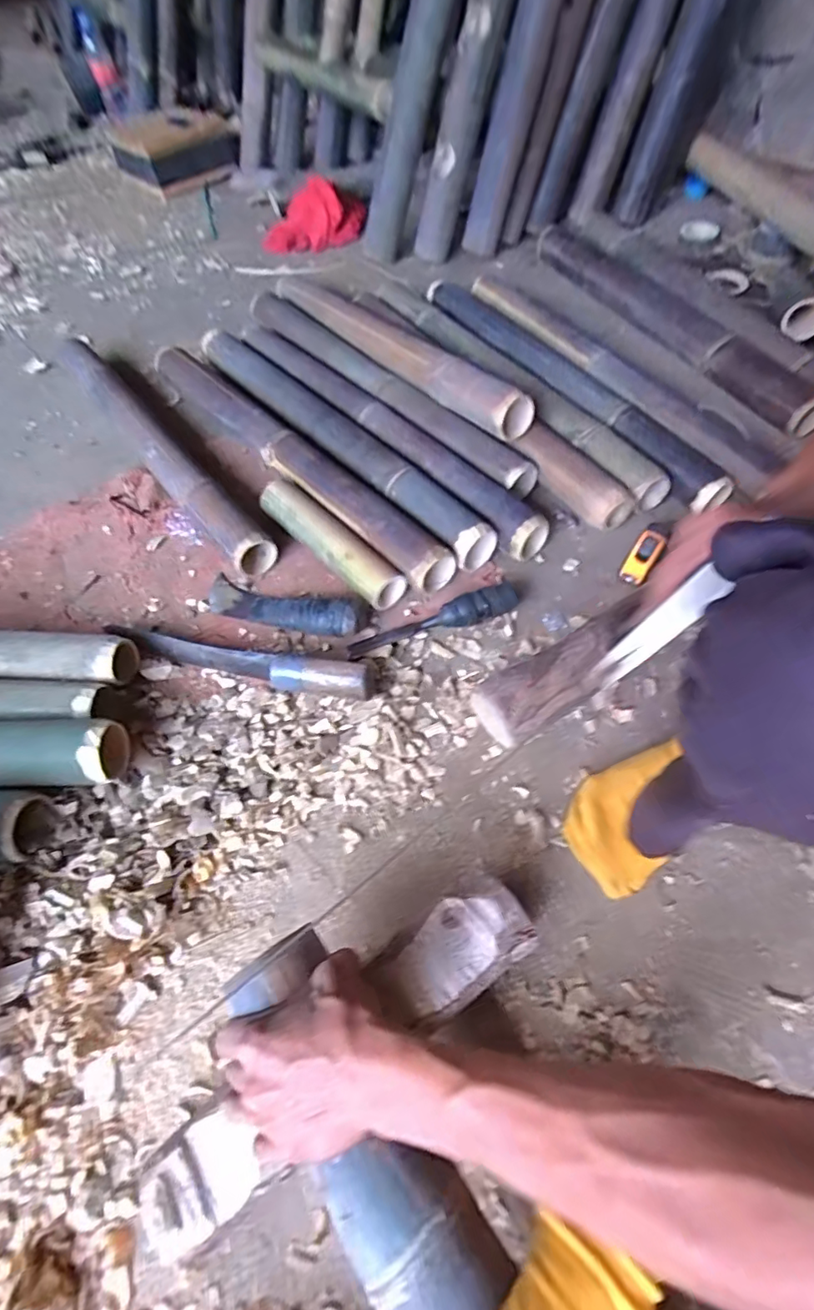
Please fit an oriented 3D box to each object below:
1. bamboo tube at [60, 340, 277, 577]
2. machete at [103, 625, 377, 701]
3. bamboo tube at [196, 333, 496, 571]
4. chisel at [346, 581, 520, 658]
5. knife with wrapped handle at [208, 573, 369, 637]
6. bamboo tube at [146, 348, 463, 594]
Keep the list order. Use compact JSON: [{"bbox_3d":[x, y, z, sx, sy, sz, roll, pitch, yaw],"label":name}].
[{"bbox_3d":[-0.384,-0.324,0.813,0.065,0.065,0.638,-34,61,-18],"label":"bamboo tube"},{"bbox_3d":[-0.183,0.001,0.597,0.303,0.044,0.039,15,59,12],"label":"machete"},{"bbox_3d":[-0.117,-0.320,0.797,0.061,0.074,0.639,-36,64,-18],"label":"bamboo tube"},{"bbox_3d":[0.030,-0.039,0.620,0.203,0.037,0.030,-15,57,-7],"label":"chisel"},{"bbox_3d":[-0.148,-0.064,0.646,0.208,0.035,0.059,12,58,10],"label":"knife with wrapped handle"},{"bbox_3d":[-0.184,-0.294,0.784,0.069,0.073,0.658,-37,62,-20],"label":"bamboo tube"}]

